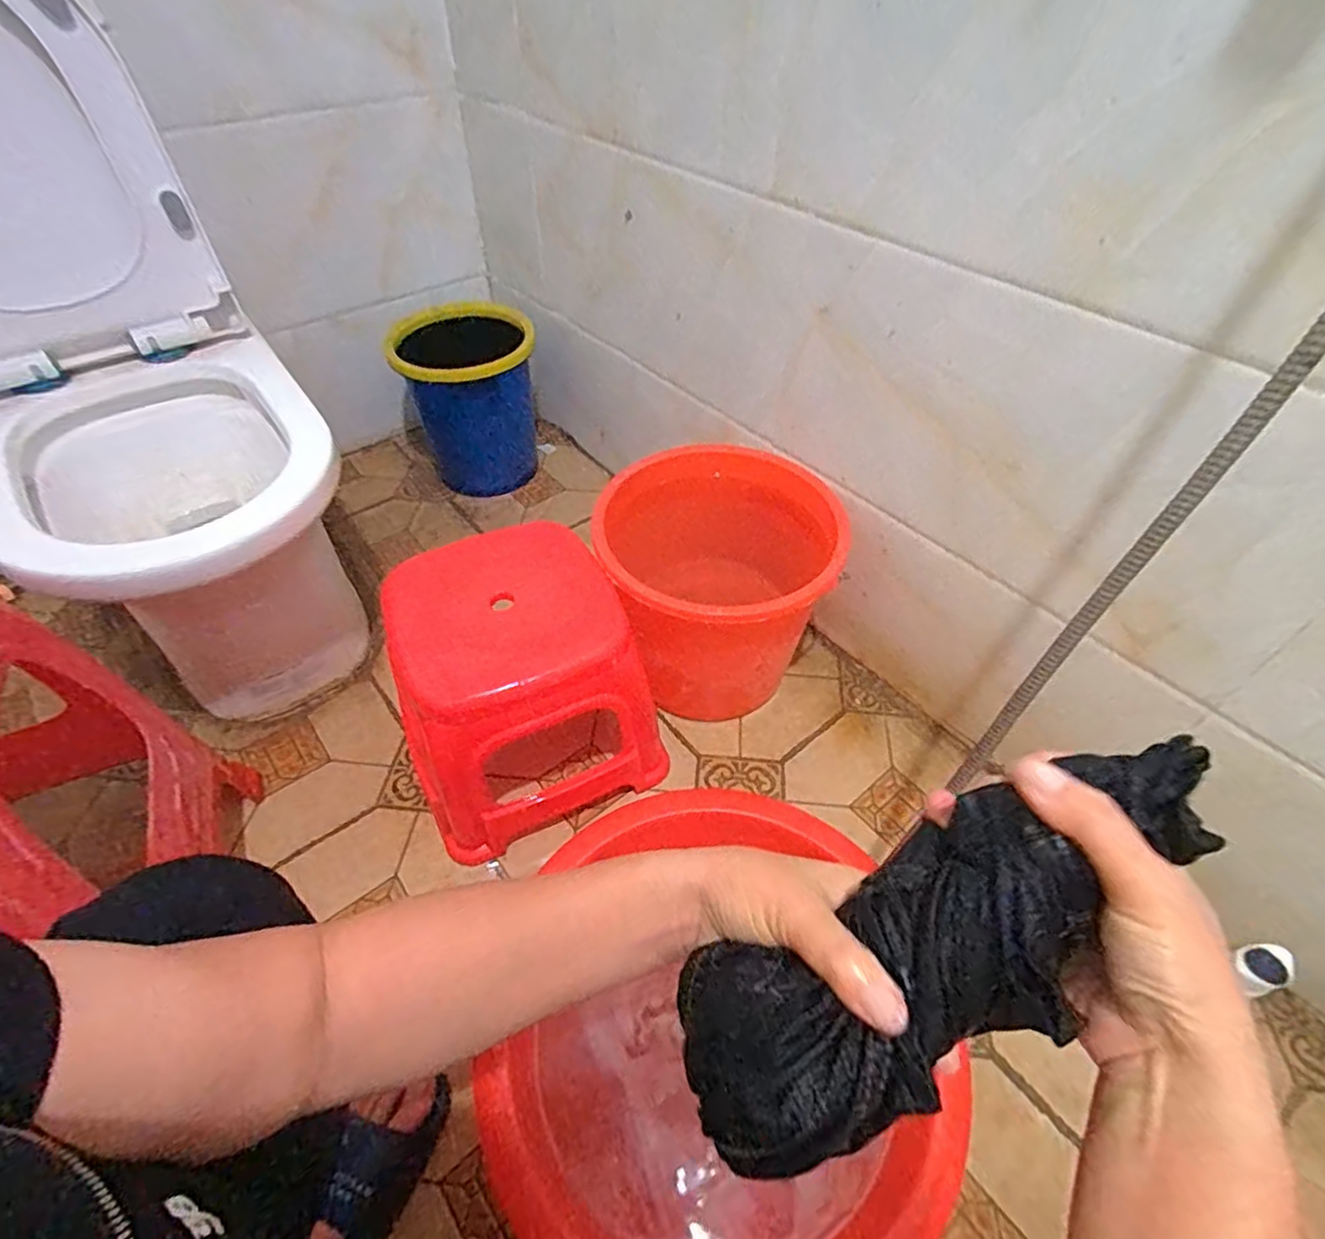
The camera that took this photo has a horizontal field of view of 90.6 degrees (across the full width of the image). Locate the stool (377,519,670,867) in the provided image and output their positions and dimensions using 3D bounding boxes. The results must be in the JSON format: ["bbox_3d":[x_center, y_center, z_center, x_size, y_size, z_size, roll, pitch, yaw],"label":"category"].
[{"bbox_3d":[-0.179,0.082,0.832,0.286,0.274,0.266,-21,51,-18],"label":"stool"}]

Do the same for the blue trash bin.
[{"bbox_3d":[-0.358,-0.406,1.261,0.242,0.304,0.215,-19,51,-17],"label":"blue trash bin"}]

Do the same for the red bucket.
[{"bbox_3d":[0.072,-0.046,0.928,0.300,0.268,0.301,0,48,0],"label":"red bucket"}]

